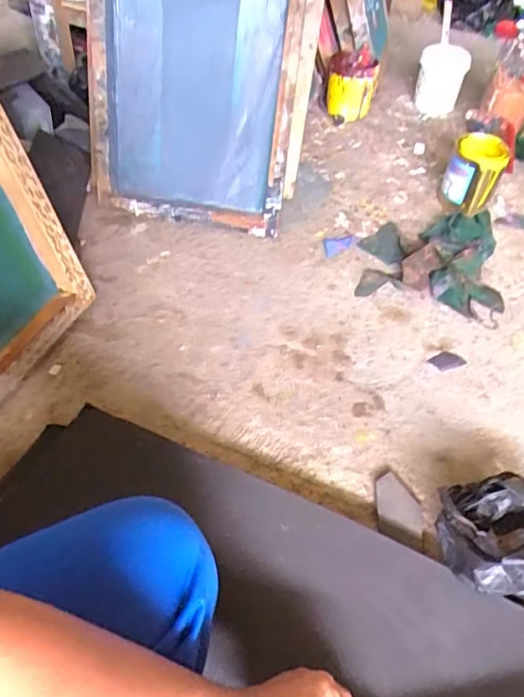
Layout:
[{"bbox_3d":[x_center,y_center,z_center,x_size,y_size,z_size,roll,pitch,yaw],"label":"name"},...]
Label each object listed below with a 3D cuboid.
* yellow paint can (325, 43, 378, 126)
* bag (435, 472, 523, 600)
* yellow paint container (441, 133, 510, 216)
[{"bbox_3d":[0.223,-0.653,1.400,0.122,0.141,0.137,5,48,0],"label":"yellow paint can"},{"bbox_3d":[0.283,0.218,0.634,0.162,0.110,0.129,6,48,0],"label":"bag"},{"bbox_3d":[0.423,-0.347,1.119,0.103,0.121,0.087,27,51,19],"label":"yellow paint container"}]

